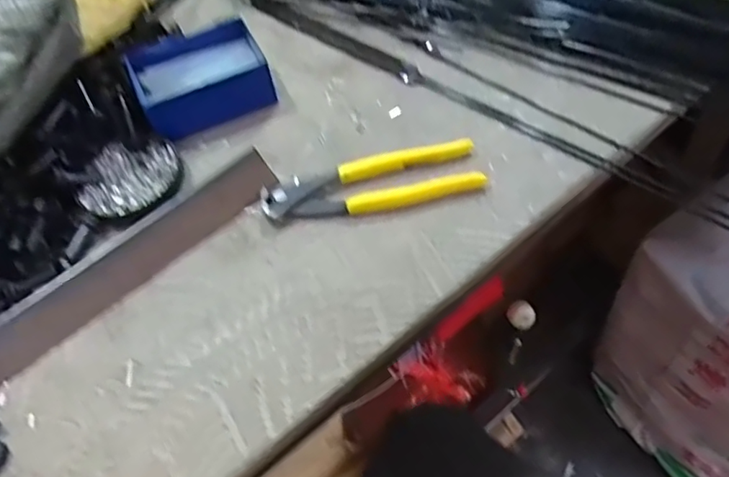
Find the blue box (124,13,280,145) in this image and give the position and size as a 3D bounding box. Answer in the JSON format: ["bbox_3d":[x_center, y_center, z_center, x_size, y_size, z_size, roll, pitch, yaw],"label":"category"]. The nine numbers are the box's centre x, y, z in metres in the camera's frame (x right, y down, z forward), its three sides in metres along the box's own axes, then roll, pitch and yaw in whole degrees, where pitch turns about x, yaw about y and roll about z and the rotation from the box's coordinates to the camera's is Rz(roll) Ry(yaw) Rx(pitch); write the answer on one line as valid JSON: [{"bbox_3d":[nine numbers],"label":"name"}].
[{"bbox_3d":[-0.144,-0.143,0.510,0.109,0.041,0.092,-24,57,-9],"label":"blue box"}]

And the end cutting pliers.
[{"bbox_3d":[0.006,-0.042,0.436,0.161,0.017,0.050,-10,56,0],"label":"end cutting pliers"}]

